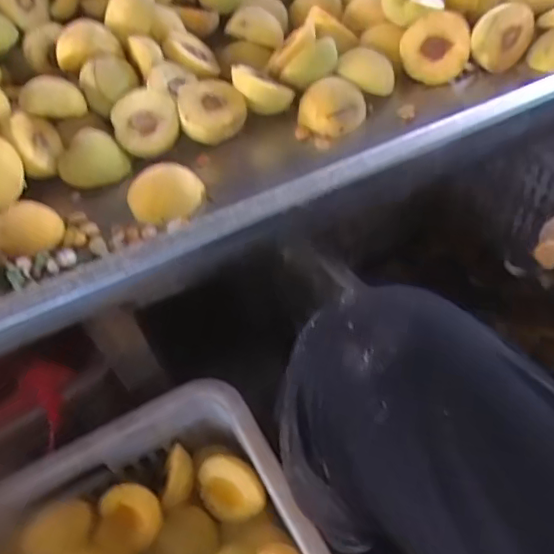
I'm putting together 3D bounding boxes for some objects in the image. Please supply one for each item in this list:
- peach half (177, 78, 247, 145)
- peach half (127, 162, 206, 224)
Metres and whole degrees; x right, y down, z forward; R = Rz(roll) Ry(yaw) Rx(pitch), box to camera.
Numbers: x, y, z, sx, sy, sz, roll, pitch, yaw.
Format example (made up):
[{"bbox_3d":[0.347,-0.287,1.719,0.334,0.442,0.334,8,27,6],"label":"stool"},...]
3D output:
[{"bbox_3d":[-0.058,-0.152,0.533,0.059,0.031,0.053,-8,50,0],"label":"peach half"},{"bbox_3d":[-0.093,-0.068,0.491,0.059,0.028,0.047,-12,78,-19],"label":"peach half"}]

